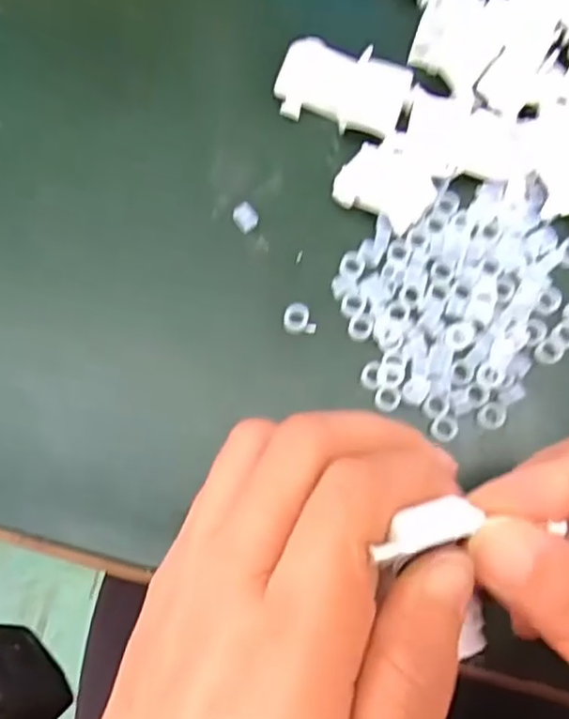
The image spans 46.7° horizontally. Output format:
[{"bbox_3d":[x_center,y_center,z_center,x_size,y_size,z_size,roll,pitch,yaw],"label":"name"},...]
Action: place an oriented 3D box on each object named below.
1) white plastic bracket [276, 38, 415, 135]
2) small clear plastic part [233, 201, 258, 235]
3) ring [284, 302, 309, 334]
[{"bbox_3d":[0.022,-0.105,0.253,0.049,0.005,0.030,19,87,8],"label":"white plastic bracket"},{"bbox_3d":[-0.014,-0.053,0.249,0.009,0.007,0.009,0,79,3],"label":"small clear plastic part"},{"bbox_3d":[0.004,-0.015,0.240,0.009,0.004,0.011,7,79,4],"label":"ring"}]

